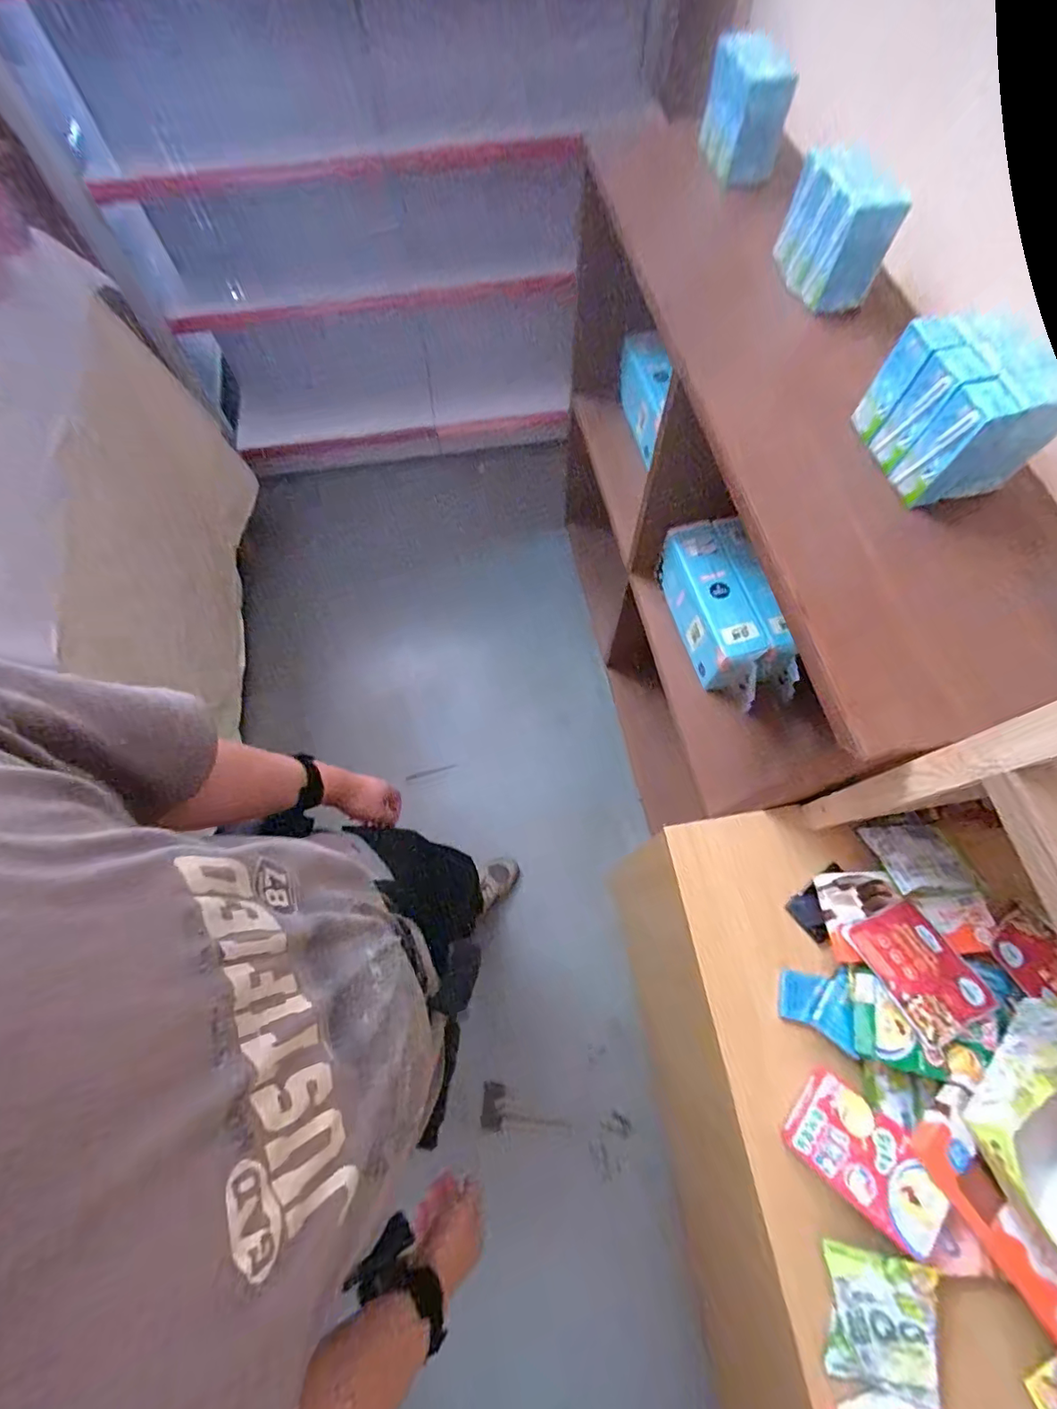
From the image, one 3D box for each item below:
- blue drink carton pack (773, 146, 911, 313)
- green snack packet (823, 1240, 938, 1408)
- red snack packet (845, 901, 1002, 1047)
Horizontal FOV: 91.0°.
[{"bbox_3d":[0.414,-0.645,0.701,0.078,0.126,0.143,-17,69,-6],"label":"blue drink carton pack"},{"bbox_3d":[0.354,0.621,0.523,0.097,0.016,0.116,5,82,9],"label":"green snack packet"},{"bbox_3d":[0.457,0.305,0.604,0.116,0.026,0.129,-13,51,-21],"label":"red snack packet"}]

